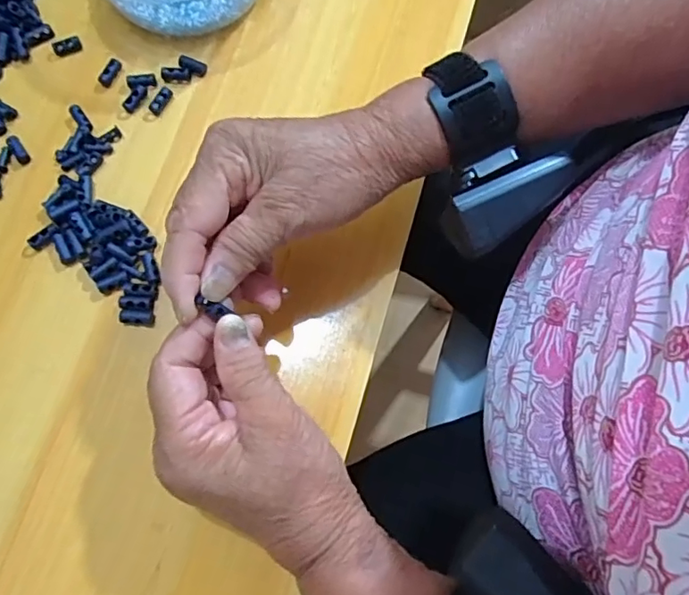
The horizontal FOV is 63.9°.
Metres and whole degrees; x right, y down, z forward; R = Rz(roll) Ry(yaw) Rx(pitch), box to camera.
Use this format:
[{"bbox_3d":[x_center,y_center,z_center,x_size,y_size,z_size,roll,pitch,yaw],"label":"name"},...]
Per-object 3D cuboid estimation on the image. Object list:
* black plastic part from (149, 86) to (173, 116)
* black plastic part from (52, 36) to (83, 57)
[{"bbox_3d":[-0.122,-0.131,0.368,0.008,0.005,0.020,28,76,6],"label":"black plastic part"},{"bbox_3d":[-0.191,-0.172,0.380,0.018,0.004,0.011,-24,76,-8],"label":"black plastic part"}]

